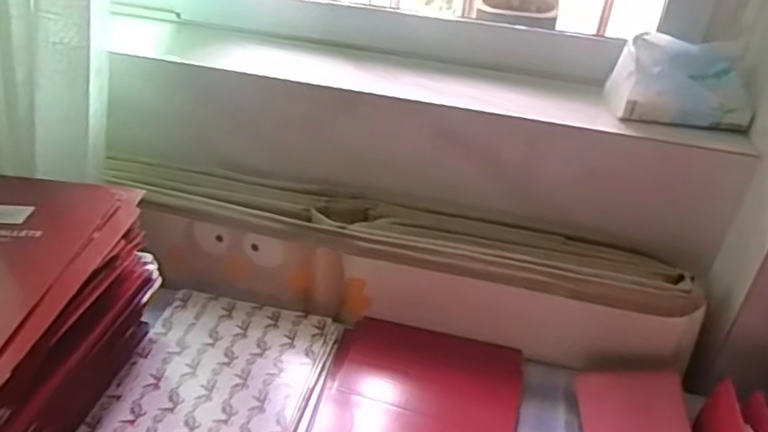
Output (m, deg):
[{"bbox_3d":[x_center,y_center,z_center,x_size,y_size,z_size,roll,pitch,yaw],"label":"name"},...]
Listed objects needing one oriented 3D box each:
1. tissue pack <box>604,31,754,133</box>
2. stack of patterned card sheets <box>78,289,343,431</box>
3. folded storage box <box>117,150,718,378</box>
[{"bbox_3d":[0.306,-0.137,0.647,0.133,0.074,0.058,9,34,7],"label":"tissue pack"},{"bbox_3d":[-0.159,0.174,0.569,0.181,0.015,0.277,9,34,7],"label":"stack of patterned card sheets"},{"bbox_3d":[0.007,0.049,0.688,0.609,0.109,0.105,9,34,7],"label":"folded storage box"}]

